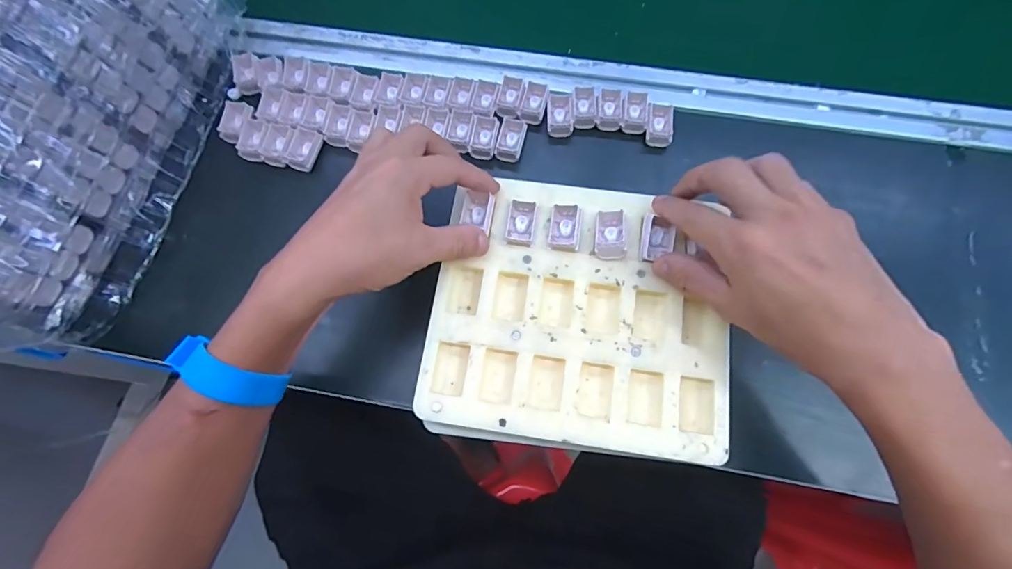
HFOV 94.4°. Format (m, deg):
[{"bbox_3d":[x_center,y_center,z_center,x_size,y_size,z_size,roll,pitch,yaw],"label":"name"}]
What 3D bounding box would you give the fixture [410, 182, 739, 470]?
[{"bbox_3d":[0.049,0.017,0.321,0.194,0.021,0.179,7,71,3],"label":"fixture"}]

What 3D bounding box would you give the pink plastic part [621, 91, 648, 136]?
[{"bbox_3d":[0.113,-0.150,0.410,0.019,0.009,0.036,8,85,3],"label":"pink plastic part"}]

